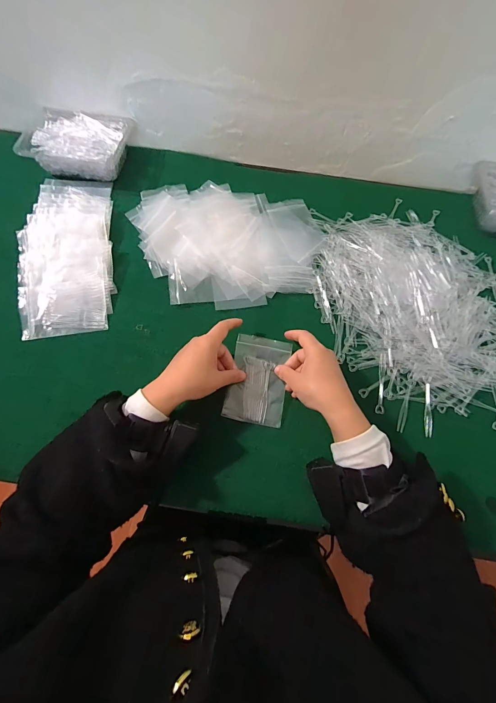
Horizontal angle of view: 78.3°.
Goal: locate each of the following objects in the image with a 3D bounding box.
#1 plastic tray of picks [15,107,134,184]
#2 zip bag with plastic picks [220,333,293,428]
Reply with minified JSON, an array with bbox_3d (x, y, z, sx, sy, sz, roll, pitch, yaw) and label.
[{"bbox_3d":[-0.306,-0.379,0.559,0.172,0.056,0.124,10,68,2],"label":"plastic tray of picks"},{"bbox_3d":[0.015,0.038,0.424,0.079,0.016,0.118,11,68,2],"label":"zip bag with plastic picks"}]

